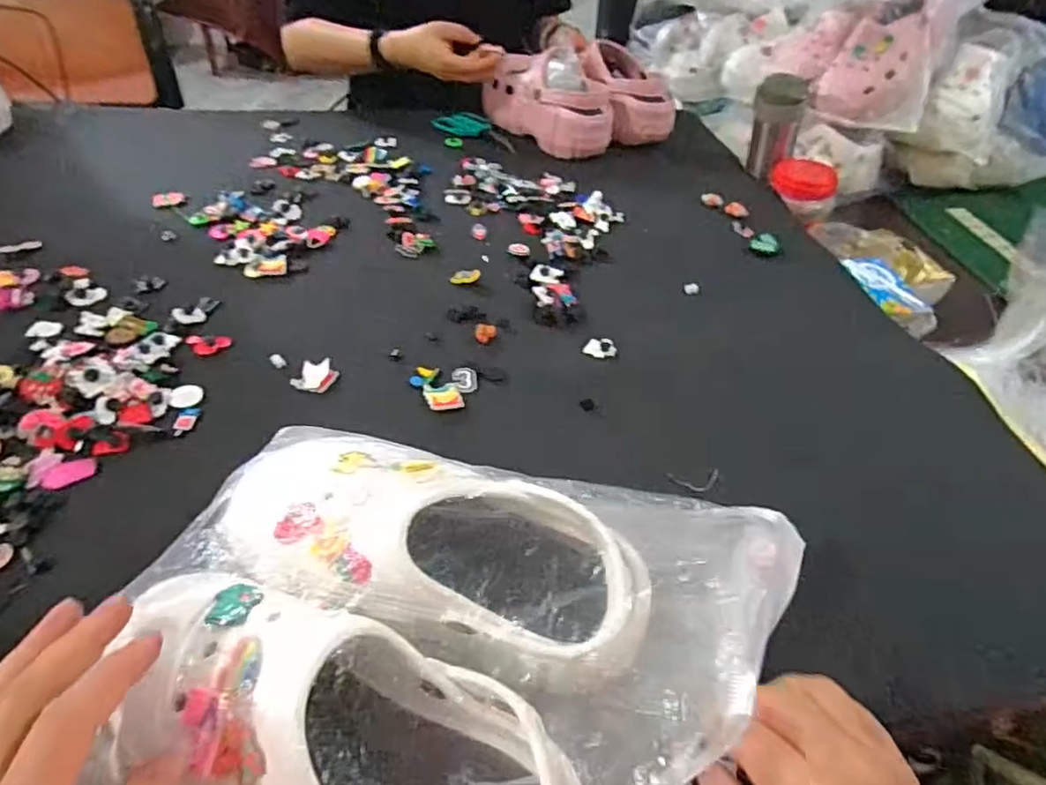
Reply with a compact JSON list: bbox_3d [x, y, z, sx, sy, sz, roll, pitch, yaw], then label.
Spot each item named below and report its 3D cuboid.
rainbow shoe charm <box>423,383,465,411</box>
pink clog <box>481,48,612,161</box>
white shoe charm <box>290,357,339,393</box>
[{"bbox_3d":[-0.068,0.003,0.526,0.030,0.007,0.032,-9,46,-14],"label":"rainbow shoe charm"},{"bbox_3d":[0.036,-0.442,0.917,0.107,0.098,0.212,-23,51,-26],"label":"pink clog"},{"bbox_3d":[-0.179,-0.015,0.535,0.032,0.007,0.034,15,45,10],"label":"white shoe charm"}]

